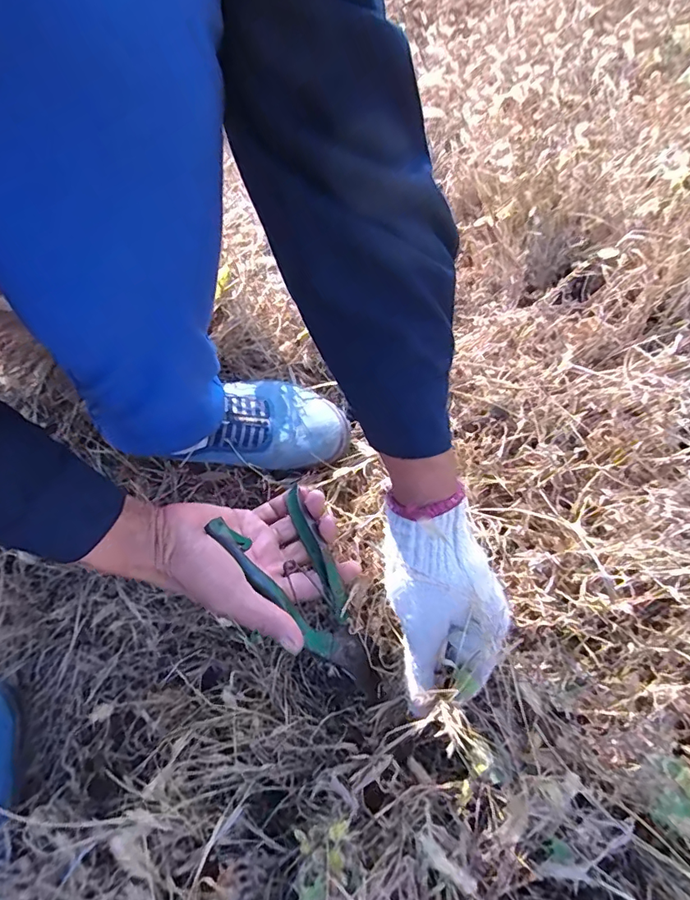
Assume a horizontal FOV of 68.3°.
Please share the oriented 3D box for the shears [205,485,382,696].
[{"bbox_3d":[-0.026,0.112,0.381,0.078,0.017,0.160,-23,77,-50],"label":"shears"}]

